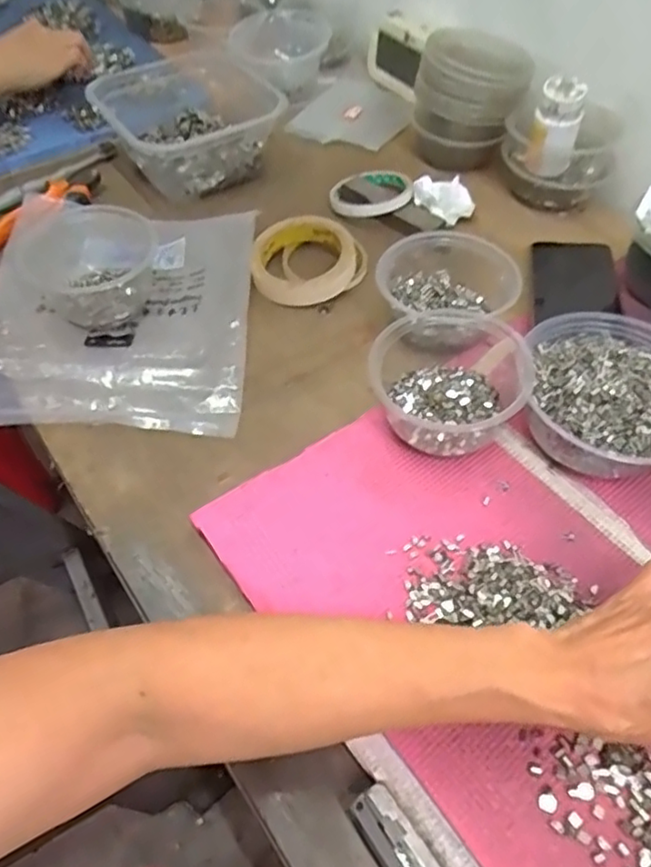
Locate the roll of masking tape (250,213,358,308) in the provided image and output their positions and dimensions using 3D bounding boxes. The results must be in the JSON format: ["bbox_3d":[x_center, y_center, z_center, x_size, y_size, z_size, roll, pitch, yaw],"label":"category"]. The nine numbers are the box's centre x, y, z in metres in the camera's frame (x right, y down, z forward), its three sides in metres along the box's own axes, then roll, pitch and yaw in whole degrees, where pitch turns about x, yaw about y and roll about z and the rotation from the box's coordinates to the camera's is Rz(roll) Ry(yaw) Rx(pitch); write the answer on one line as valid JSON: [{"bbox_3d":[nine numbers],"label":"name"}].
[{"bbox_3d":[-0.020,-0.164,0.609,0.097,0.033,0.100,-1,54,1],"label":"roll of masking tape"}]

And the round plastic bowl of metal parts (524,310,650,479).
[{"bbox_3d":[0.211,-0.029,0.475,0.120,0.057,0.136,6,55,6],"label":"round plastic bowl of metal parts"}]

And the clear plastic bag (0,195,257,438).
[{"bbox_3d":[-0.187,-0.114,0.569,0.232,0.030,0.256,0,55,2],"label":"clear plastic bag"}]

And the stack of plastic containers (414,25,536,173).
[{"bbox_3d":[0.162,-0.373,0.708,0.115,0.117,0.121,15,56,12],"label":"stack of plastic containers"}]

